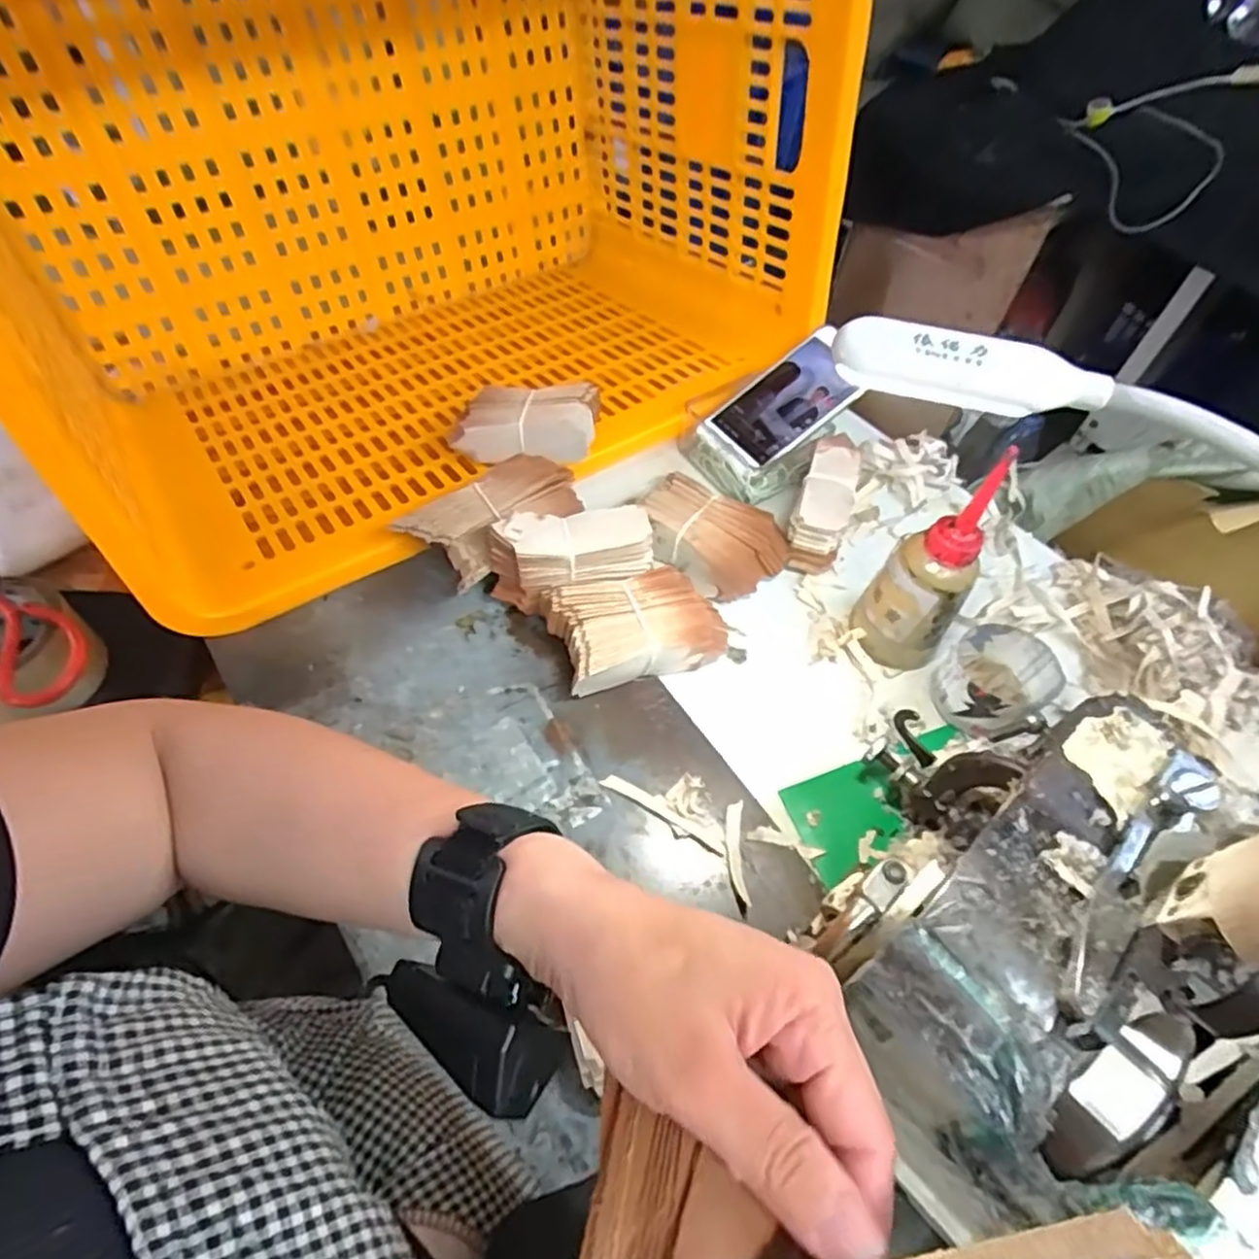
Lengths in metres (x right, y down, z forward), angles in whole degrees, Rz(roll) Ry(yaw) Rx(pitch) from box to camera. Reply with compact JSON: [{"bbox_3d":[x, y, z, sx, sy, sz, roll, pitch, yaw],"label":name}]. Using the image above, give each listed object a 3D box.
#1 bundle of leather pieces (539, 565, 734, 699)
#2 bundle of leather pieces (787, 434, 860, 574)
[{"bbox_3d":[0.005,0.001,0.514,0.118,0.052,0.070,-16,58,-14],"label":"bundle of leather pieces"},{"bbox_3d":[0.156,-0.103,0.579,0.047,0.055,0.113,18,56,8],"label":"bundle of leather pieces"}]

